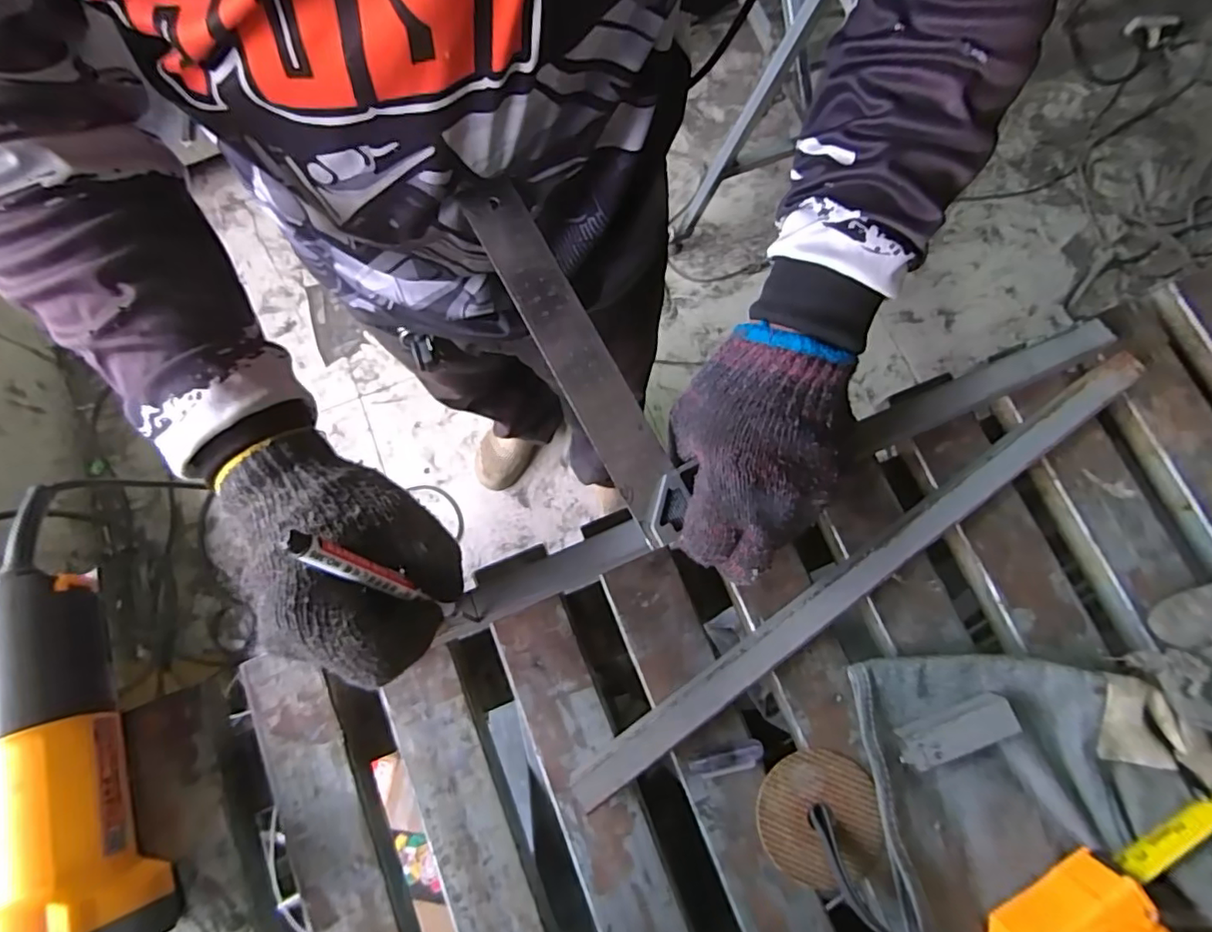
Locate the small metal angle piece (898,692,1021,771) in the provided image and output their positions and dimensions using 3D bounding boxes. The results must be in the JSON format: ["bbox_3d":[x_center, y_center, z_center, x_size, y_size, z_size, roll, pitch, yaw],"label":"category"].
[{"bbox_3d":[0.204,0.155,0.333,0.064,0.020,0.019,-22,78,-5],"label":"small metal angle piece"}]

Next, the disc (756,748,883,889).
[{"bbox_3d":[0.125,0.207,0.335,0.070,0.006,0.069,-14,78,-4],"label":"disc"}]

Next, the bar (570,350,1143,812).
[{"bbox_3d":[0.161,0.064,0.349,0.439,0.026,0.023,-36,80,-8],"label":"bar"}]

